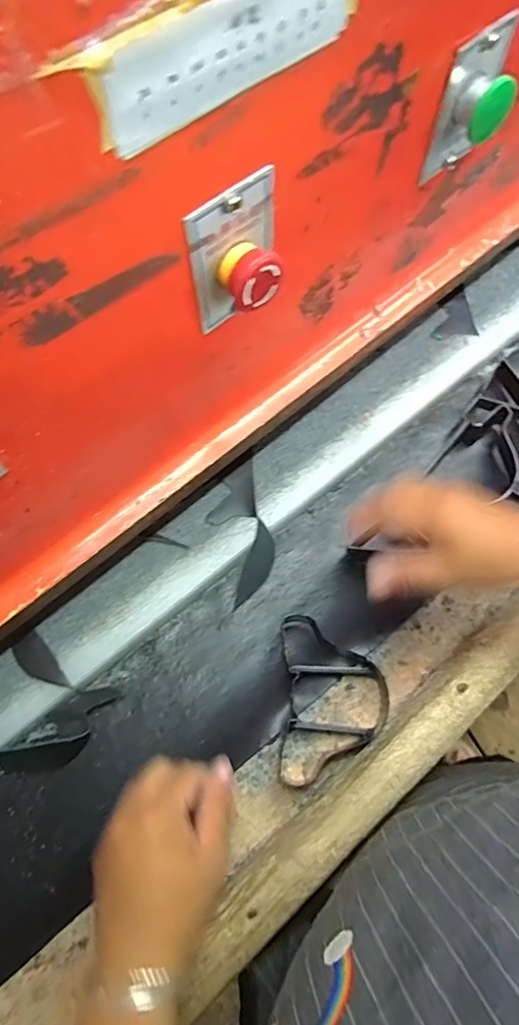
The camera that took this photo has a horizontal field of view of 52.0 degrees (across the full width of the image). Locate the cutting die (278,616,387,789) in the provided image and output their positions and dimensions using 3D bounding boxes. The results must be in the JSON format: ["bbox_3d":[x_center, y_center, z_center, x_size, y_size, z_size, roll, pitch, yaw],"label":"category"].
[{"bbox_3d":[0.065,0.159,0.457,0.092,0.025,0.139,3,71,0],"label":"cutting die"}]

